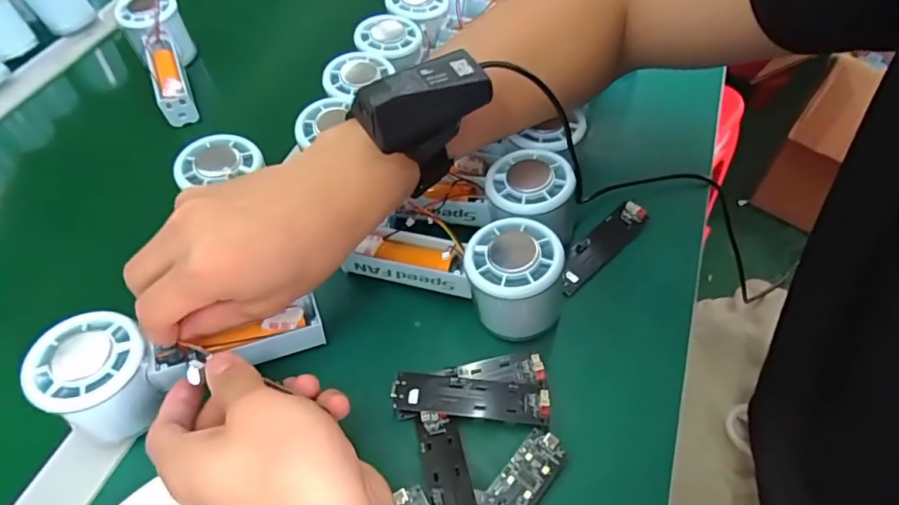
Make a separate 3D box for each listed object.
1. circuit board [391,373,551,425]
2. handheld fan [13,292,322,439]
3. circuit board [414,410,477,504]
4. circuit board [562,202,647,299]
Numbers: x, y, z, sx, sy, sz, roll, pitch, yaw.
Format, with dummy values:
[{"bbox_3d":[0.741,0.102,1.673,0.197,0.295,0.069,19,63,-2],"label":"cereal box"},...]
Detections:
[{"bbox_3d":[0.012,0.086,0.310,0.090,0.009,0.023,3,54,6],"label":"circuit board"},{"bbox_3d":[-0.153,0.062,0.311,0.150,0.052,0.055,-8,52,-22],"label":"handheld fan"},{"bbox_3d":[0.000,0.122,0.273,0.023,0.007,0.089,-13,38,-6],"label":"circuit board"},{"bbox_3d":[0.107,-0.006,0.373,0.088,0.009,0.023,-37,60,-21],"label":"circuit board"}]

